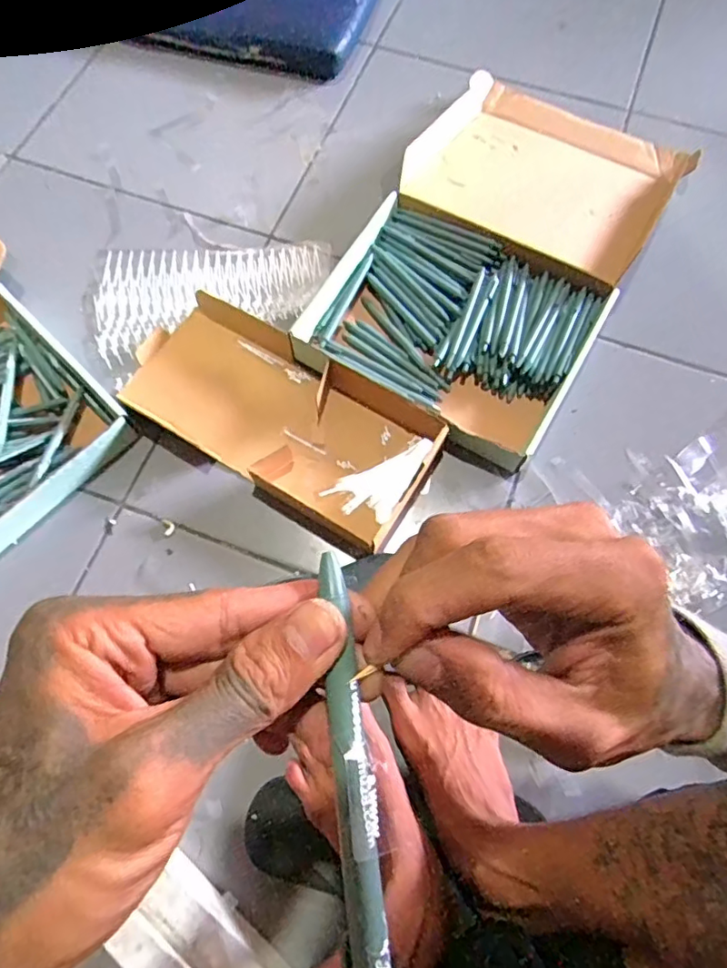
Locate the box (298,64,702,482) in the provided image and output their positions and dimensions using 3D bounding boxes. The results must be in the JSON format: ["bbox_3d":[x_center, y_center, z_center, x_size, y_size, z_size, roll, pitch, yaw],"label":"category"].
[{"bbox_3d":[0.176,-0.307,0.727,0.322,0.066,0.540,31,73,9],"label":"box"}]

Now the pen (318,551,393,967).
[{"bbox_3d":[-0.002,0.093,0.160,0.011,0.006,0.143,-6,76,-3],"label":"pen"}]

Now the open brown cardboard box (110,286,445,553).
[{"bbox_3d":[-0.102,-0.085,0.650,0.376,0.047,0.179,30,73,8],"label":"open brown cardboard box"}]

